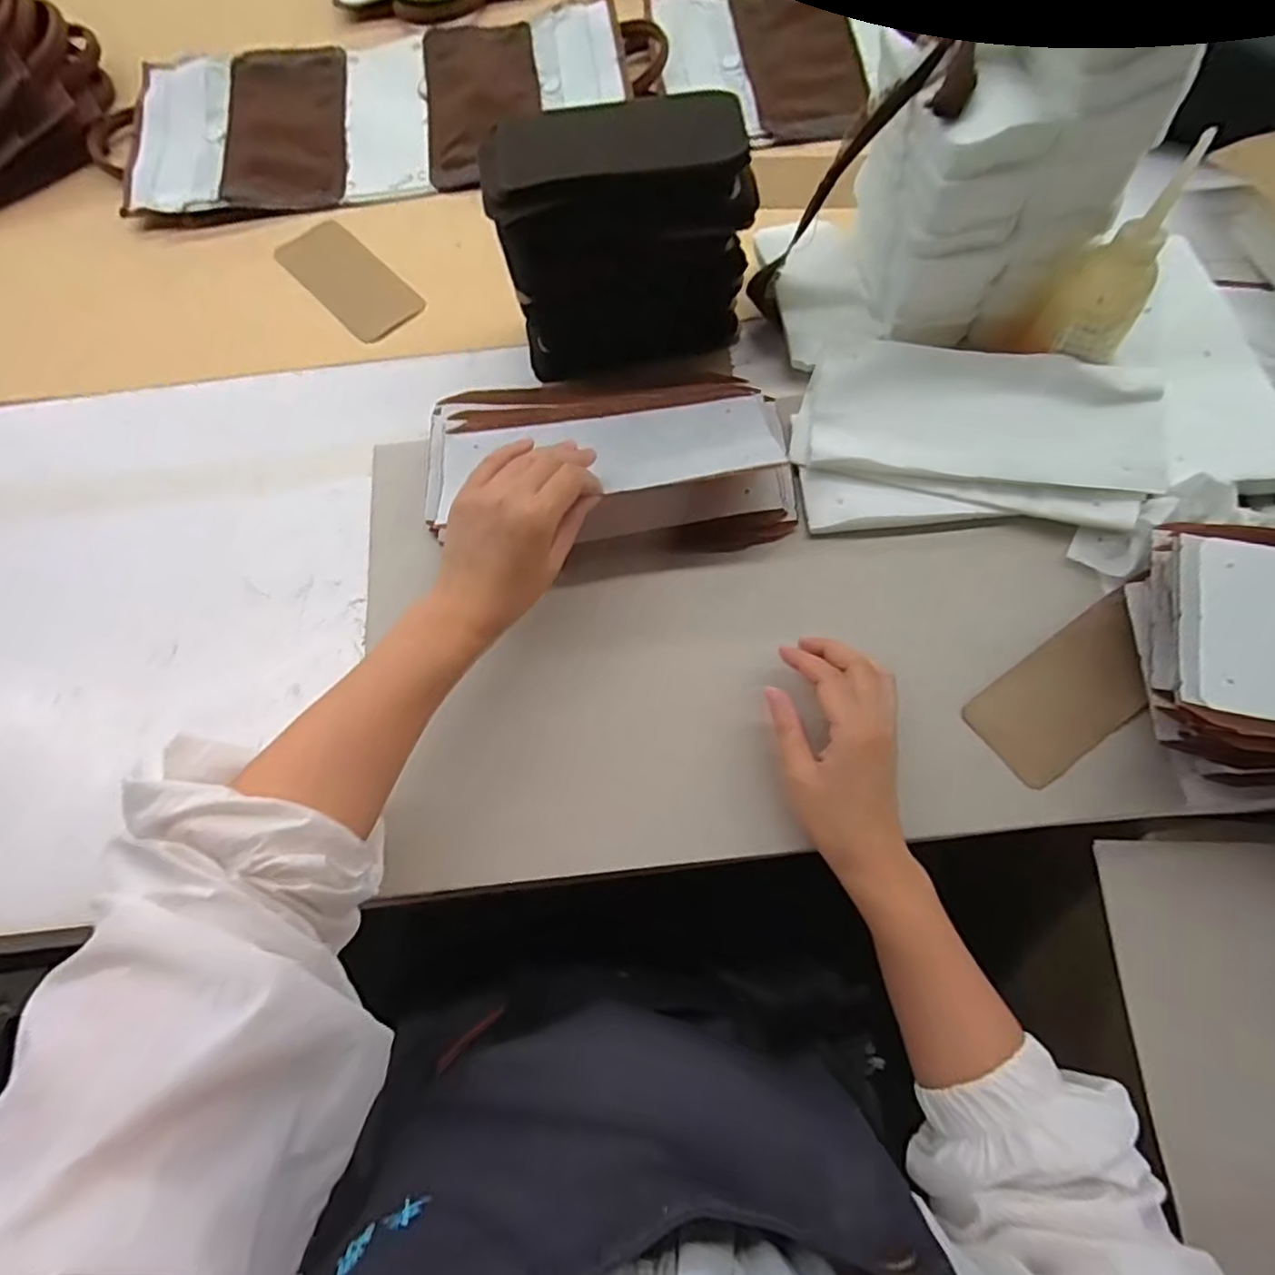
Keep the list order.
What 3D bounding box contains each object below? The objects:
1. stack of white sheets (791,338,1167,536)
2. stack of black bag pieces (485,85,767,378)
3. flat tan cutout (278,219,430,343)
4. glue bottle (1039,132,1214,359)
[{"bbox_3d":[0.256,-0.146,0.492,0.255,0.029,0.146,9,90,6],"label":"stack of white sheets"},{"bbox_3d":[-0.009,-0.305,0.495,0.187,0.166,0.088,-7,71,-1],"label":"stack of black bag pieces"},{"bbox_3d":[-0.279,-0.346,0.620,0.069,0.006,0.165,-45,76,-6],"label":"flat tan cutout"},{"bbox_3d":[0.341,-0.262,0.449,0.059,0.141,0.038,25,51,10],"label":"glue bottle"}]

